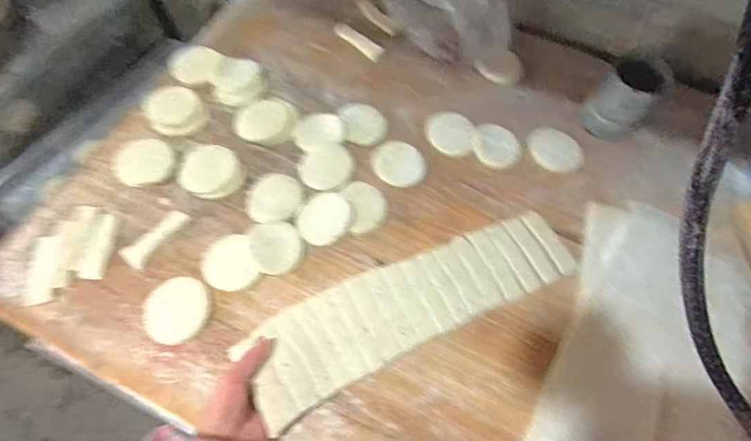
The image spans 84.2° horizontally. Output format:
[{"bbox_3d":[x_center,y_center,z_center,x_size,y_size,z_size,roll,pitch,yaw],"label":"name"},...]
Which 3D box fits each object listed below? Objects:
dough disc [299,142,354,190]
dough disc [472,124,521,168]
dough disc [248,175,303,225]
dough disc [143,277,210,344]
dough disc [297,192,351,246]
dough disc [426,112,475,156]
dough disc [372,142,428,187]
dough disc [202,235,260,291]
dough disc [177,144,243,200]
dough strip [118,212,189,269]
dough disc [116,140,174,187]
[{"bbox_3d":[-0.072,-0.079,0.615,0.078,0.009,0.072,1,64,-1],"label":"dough disc"},{"bbox_3d":[0.186,-0.115,0.643,0.075,0.015,0.076,1,64,-1],"label":"dough disc"},{"bbox_3d":[-0.143,-0.032,0.584,0.073,0.004,0.074,1,64,-1],"label":"dough disc"},{"bbox_3d":[-0.243,0.108,0.510,0.072,0.009,0.078,1,64,-1],"label":"dough disc"},{"bbox_3d":[-0.069,-0.003,0.572,0.074,0.014,0.065,-39,71,-18],"label":"dough disc"},{"bbox_3d":[0.115,-0.135,0.645,0.071,0.007,0.081,9,64,3],"label":"dough disc"},{"bbox_3d":[0.035,-0.085,0.620,0.068,0.008,0.084,-41,72,-19],"label":"dough disc"},{"bbox_3d":[-0.190,0.056,0.539,0.064,0.012,0.070,1,64,-1],"label":"dough disc"},{"bbox_3d":[-0.238,-0.071,0.595,0.092,0.015,0.078,39,69,15],"label":"dough disc"},{"bbox_3d":[-0.293,0.022,0.556,0.031,0.010,0.092,39,69,16],"label":"dough strip"},{"bbox_3d":[-0.338,-0.087,0.607,0.084,0.010,0.071,-1,64,-2],"label":"dough disc"}]

